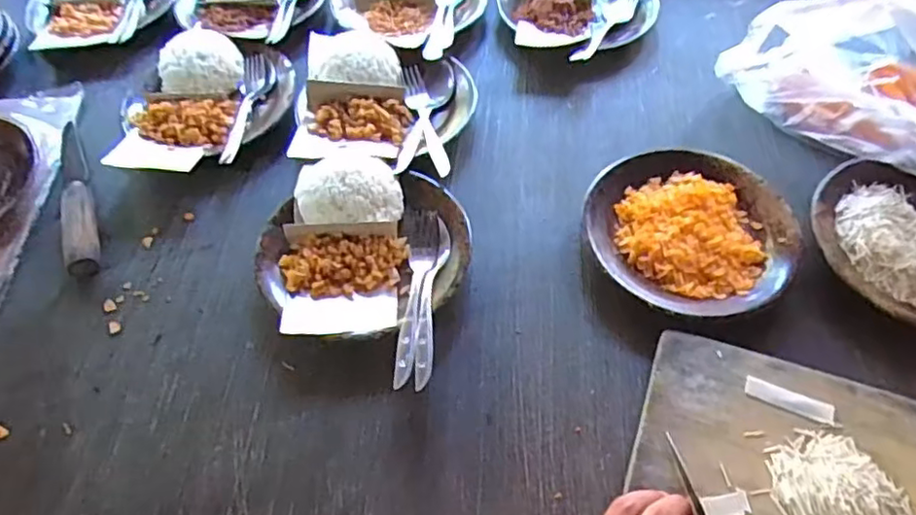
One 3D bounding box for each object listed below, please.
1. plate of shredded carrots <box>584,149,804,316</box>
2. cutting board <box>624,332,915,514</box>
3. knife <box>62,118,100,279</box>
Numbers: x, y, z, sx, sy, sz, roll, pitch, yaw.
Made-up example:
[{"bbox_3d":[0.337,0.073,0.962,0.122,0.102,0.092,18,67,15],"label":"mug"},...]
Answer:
[{"bbox_3d":[0.212,-0.025,0.578,0.167,0.029,0.180,-1,55,1],"label":"plate of shredded carrots"},{"bbox_3d":[0.287,0.159,0.448,0.306,0.026,0.168,12,56,10],"label":"cutting board"},{"bbox_3d":[-0.383,-0.067,0.632,0.031,0.014,0.213,-20,57,-12],"label":"knife"}]

